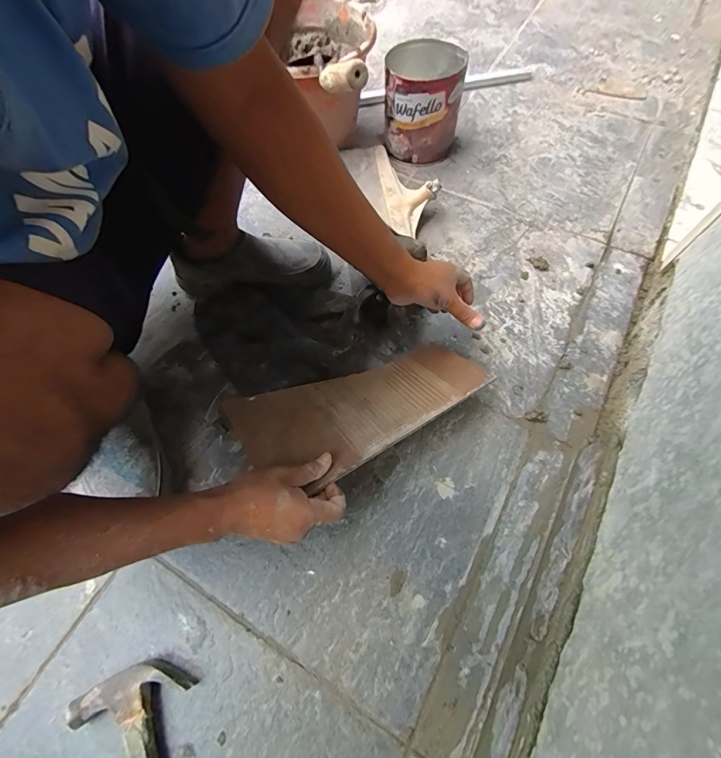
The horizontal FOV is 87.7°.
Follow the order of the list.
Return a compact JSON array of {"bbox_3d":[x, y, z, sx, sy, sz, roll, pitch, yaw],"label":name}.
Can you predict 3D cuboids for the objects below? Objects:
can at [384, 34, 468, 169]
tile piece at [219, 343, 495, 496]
[{"bbox_3d":[0.125,-0.546,0.758,0.140,0.167,0.132,-1,64,3],"label":"can"},{"bbox_3d":[-0.010,0.020,0.517,0.318,0.013,0.202,-29,45,-19],"label":"tile piece"}]

